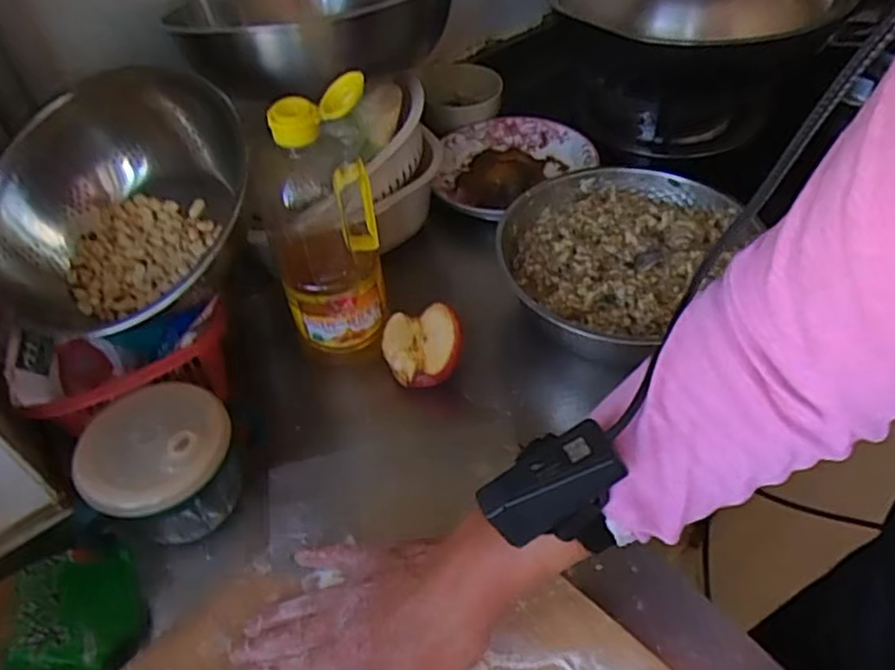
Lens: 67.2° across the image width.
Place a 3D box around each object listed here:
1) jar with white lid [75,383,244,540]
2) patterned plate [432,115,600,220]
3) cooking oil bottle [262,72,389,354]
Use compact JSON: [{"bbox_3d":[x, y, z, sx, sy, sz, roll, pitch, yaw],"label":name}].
[{"bbox_3d":[-0.206,0.097,0.497,0.099,0.085,0.107,30,57,28],"label":"jar with white lid"},{"bbox_3d":[0.079,-0.198,0.794,0.185,0.026,0.177,-2,48,3],"label":"patterned plate"},{"bbox_3d":[-0.106,-0.098,0.558,0.088,0.225,0.094,-18,49,-11],"label":"cooking oil bottle"}]

